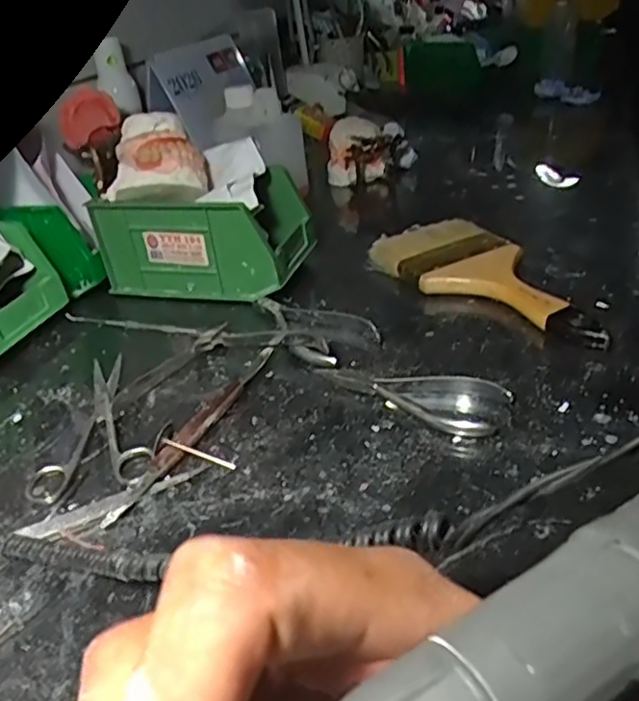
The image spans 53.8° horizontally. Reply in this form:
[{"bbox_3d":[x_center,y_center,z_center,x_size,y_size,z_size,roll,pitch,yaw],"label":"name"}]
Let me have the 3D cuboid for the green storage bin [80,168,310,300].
[{"bbox_3d":[-0.098,-0.105,0.566,0.170,0.085,0.096,6,34,19],"label":"green storage bin"}]

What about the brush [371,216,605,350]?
[{"bbox_3d":[0.143,-0.061,0.507,0.094,0.025,0.224,-24,36,-26],"label":"brush"}]

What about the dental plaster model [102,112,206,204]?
[{"bbox_3d":[-0.137,-0.160,0.528,0.079,0.062,0.058,-5,32,2],"label":"dental plaster model"}]

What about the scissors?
[{"bbox_3d":[-0.139,0.044,0.405,0.070,0.007,0.130,-9,32,-4],"label":"scissors"}]

